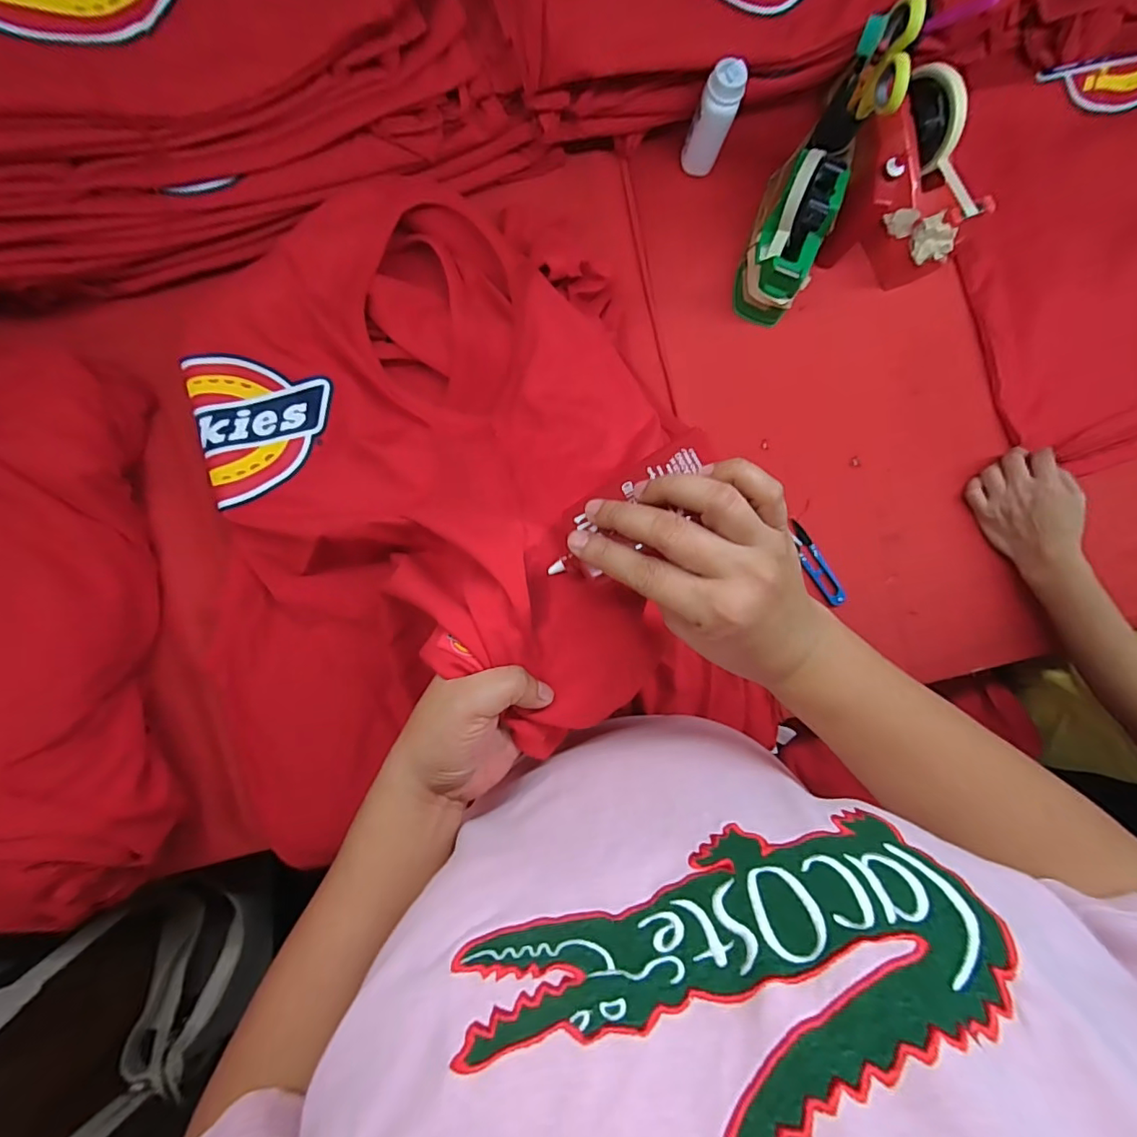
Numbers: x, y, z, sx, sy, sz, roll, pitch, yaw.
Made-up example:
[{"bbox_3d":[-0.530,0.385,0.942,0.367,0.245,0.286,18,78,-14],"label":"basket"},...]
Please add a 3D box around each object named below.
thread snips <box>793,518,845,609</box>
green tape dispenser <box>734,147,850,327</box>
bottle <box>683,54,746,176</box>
[{"bbox_3d":[0.271,-0.005,0.581,0.027,0.012,0.102,-29,86,-8],"label":"thread snips"},{"bbox_3d":[0.231,-0.348,0.554,0.077,0.090,0.144,25,84,-1],"label":"green tape dispenser"},{"bbox_3d":[0.148,-0.459,0.547,0.040,0.103,0.036,20,84,-2],"label":"bottle"}]

